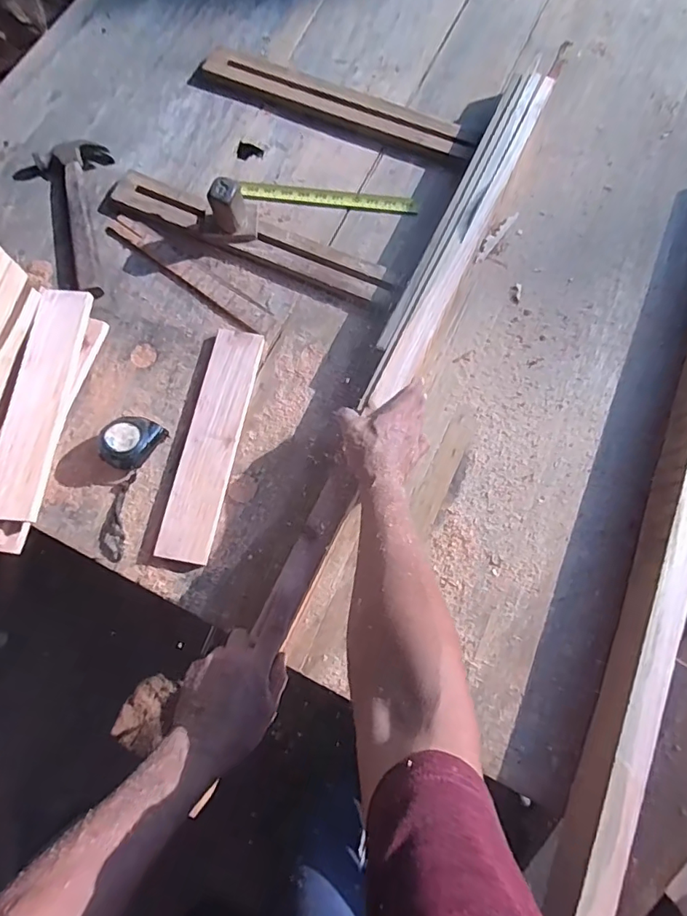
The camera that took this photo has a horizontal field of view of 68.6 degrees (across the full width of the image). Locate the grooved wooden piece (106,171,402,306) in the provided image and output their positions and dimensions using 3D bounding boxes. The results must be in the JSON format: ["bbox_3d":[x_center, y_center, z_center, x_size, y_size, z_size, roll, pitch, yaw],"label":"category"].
[{"bbox_3d":[-0.122,-0.306,0.696,0.438,0.024,0.066,24,75,8],"label":"grooved wooden piece"}]

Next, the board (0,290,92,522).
[{"bbox_3d":[-0.370,-0.068,0.609,0.069,0.022,0.286,5,74,3],"label":"board"}]

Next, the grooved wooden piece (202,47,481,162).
[{"bbox_3d":[-0.004,-0.541,0.760,0.433,0.015,0.066,25,75,8],"label":"grooved wooden piece"}]

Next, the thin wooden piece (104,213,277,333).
[{"bbox_3d":[-0.211,-0.256,0.692,0.291,0.009,0.032,36,77,11],"label":"thin wooden piece"}]

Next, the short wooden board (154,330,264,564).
[{"bbox_3d":[-0.159,-0.022,0.618,0.061,0.015,0.291,10,73,4],"label":"short wooden board"}]

